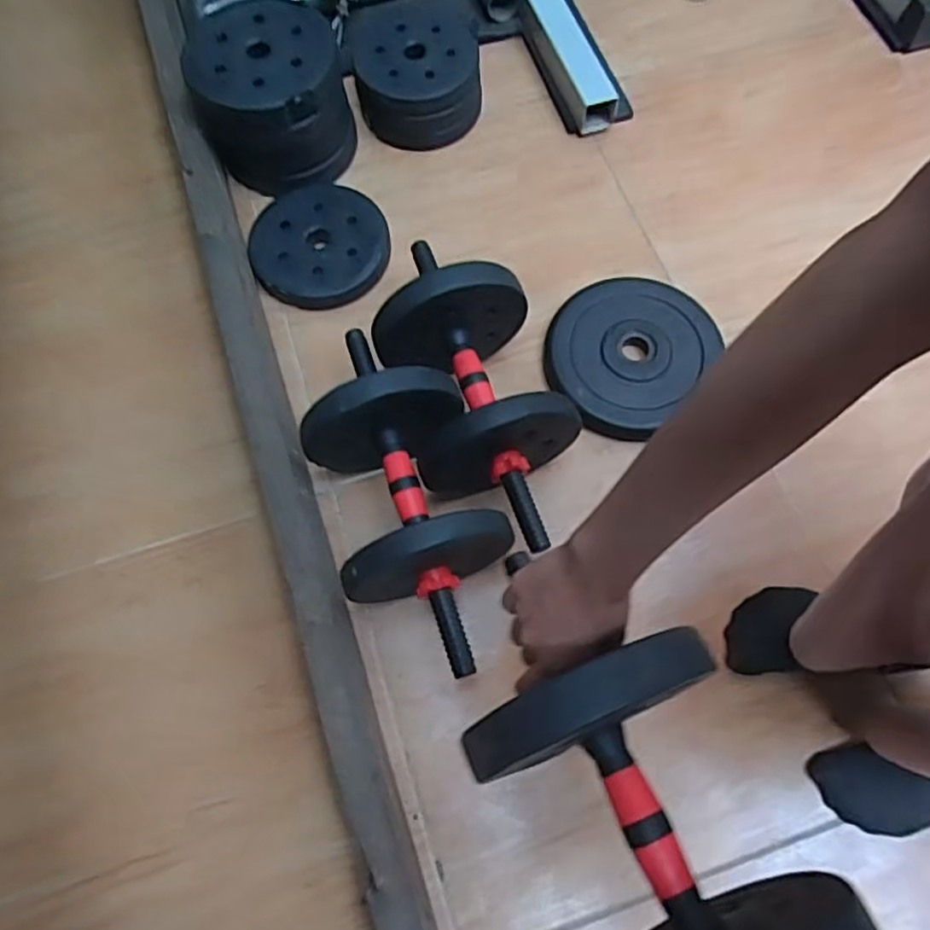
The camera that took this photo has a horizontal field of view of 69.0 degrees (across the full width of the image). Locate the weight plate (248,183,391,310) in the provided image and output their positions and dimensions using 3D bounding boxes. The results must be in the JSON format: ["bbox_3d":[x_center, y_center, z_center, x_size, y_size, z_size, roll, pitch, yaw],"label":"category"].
[{"bbox_3d":[-0.196,-0.300,0.907,0.178,0.020,0.186,0,70,0],"label":"weight plate"}]

